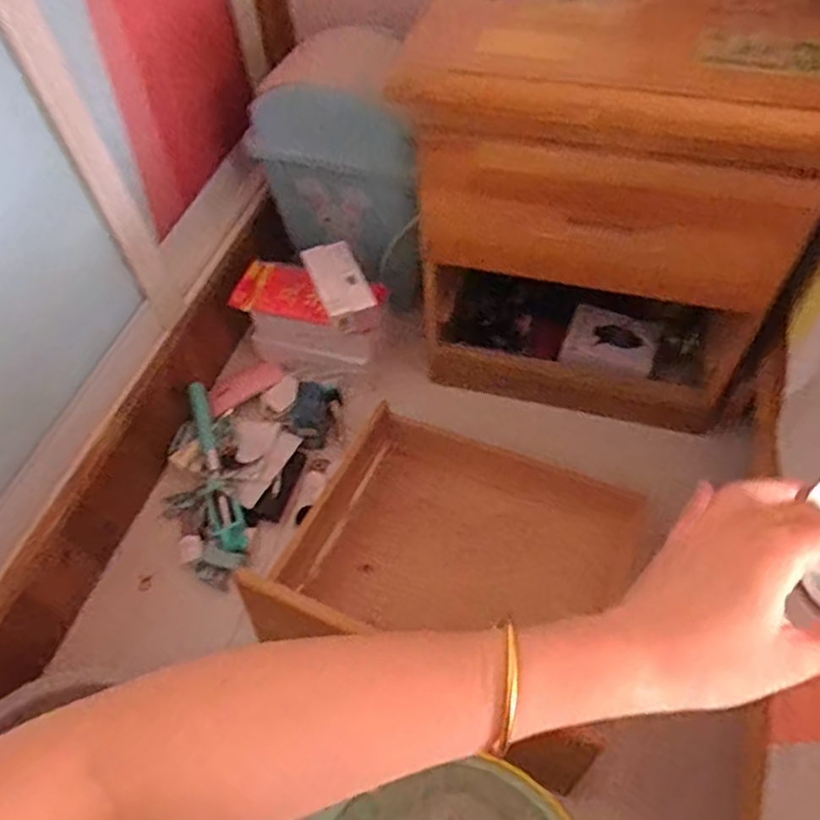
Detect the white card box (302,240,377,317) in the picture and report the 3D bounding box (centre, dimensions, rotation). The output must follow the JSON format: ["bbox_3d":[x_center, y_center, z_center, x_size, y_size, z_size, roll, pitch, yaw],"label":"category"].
[{"bbox_3d":[-0.095,-0.175,0.894,0.064,0.020,0.115,-27,71,6],"label":"white card box"}]

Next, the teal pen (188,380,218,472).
[{"bbox_3d":[-0.285,0.021,0.920,0.022,0.024,0.134,-18,57,-7],"label":"teal pen"}]

